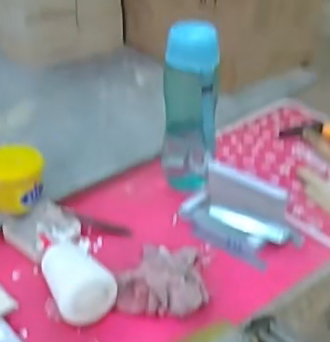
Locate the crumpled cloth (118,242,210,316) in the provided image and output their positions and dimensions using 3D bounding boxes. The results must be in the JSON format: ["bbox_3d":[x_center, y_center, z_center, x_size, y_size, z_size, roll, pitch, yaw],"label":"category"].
[{"bbox_3d":[0.001,0.114,0.689,0.101,0.036,0.113,6,33,5],"label":"crumpled cloth"}]

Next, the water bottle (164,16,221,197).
[{"bbox_3d":[0.032,-0.075,0.791,0.063,0.234,0.059,-4,34,-11],"label":"water bottle"}]

